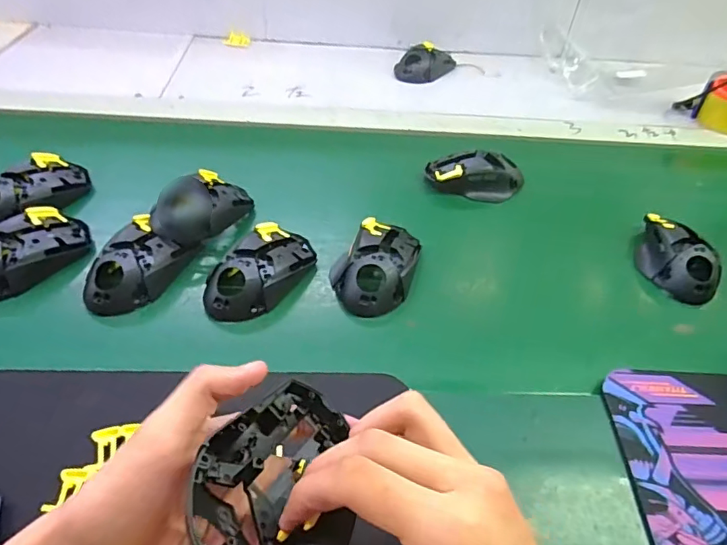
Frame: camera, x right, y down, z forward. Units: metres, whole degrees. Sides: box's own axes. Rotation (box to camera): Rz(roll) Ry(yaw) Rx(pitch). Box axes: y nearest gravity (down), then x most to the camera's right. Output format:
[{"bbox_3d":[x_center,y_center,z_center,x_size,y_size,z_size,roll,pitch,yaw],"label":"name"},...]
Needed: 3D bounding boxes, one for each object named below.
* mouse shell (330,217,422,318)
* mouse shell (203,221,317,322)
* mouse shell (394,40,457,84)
[{"bbox_3d":[0.012,-0.010,0.490,0.075,0.038,0.112,19,47,11],"label":"mouse shell"},{"bbox_3d":[-0.096,-0.004,0.475,0.071,0.035,0.116,22,48,13],"label":"mouse shell"},{"bbox_3d":[0.105,-0.339,0.828,0.063,0.034,0.106,32,51,22],"label":"mouse shell"}]

